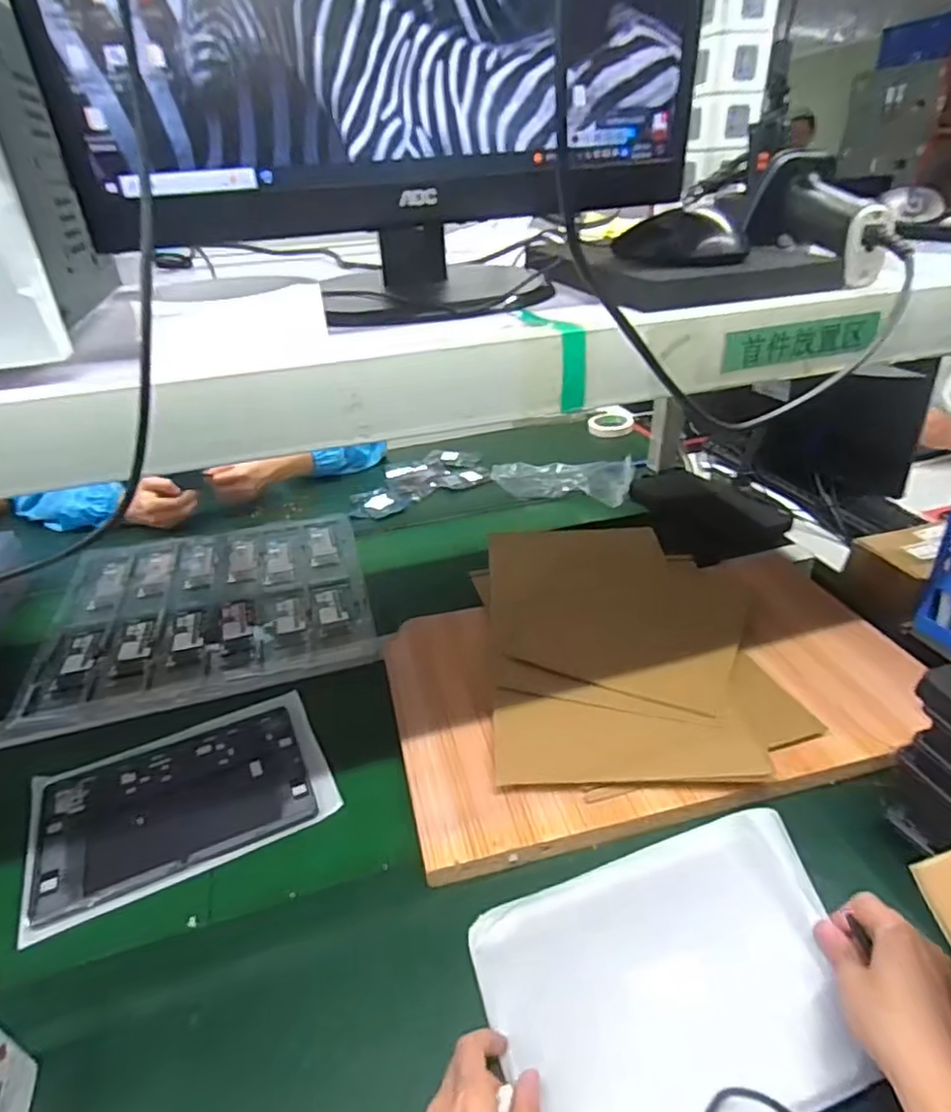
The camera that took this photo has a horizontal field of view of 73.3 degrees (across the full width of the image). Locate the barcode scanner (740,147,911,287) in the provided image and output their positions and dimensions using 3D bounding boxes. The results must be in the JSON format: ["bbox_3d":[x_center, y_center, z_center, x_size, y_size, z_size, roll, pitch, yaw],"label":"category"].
[{"bbox_3d":[0.265,-0.263,0.492,0.053,0.073,0.173,-1,32,1],"label":"barcode scanner"}]

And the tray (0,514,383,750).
[{"bbox_3d":[-0.395,0.065,0.965,0.449,0.017,0.447,-10,33,-12],"label":"tray"}]

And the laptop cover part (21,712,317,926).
[{"bbox_3d":[-0.308,0.252,0.664,0.253,0.011,0.170,-16,35,-22],"label":"laptop cover part"}]

